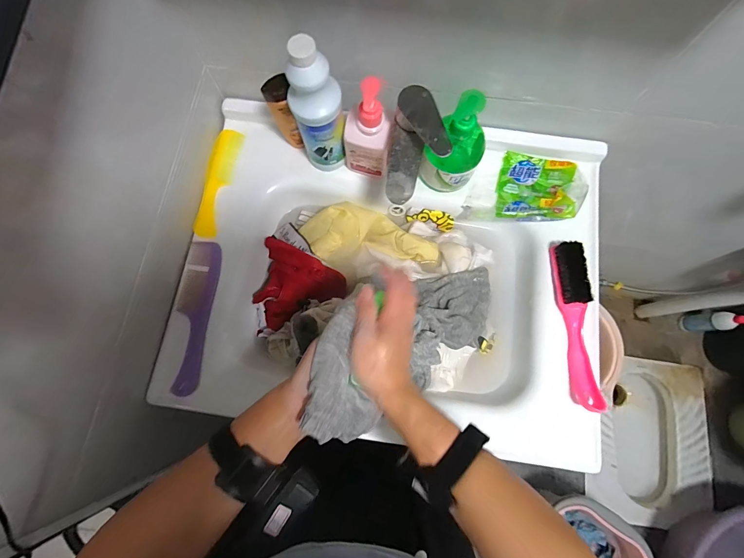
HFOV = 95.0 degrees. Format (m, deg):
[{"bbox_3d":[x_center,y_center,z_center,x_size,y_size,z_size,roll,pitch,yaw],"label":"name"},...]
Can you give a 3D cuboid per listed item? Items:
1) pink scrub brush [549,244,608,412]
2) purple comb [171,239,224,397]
[{"bbox_3d":[0.281,0.059,0.469,0.035,0.037,0.224,-2,76,0],"label":"pink scrub brush"},{"bbox_3d":[-0.252,0.051,0.484,0.048,0.012,0.212,5,76,2],"label":"purple comb"}]

